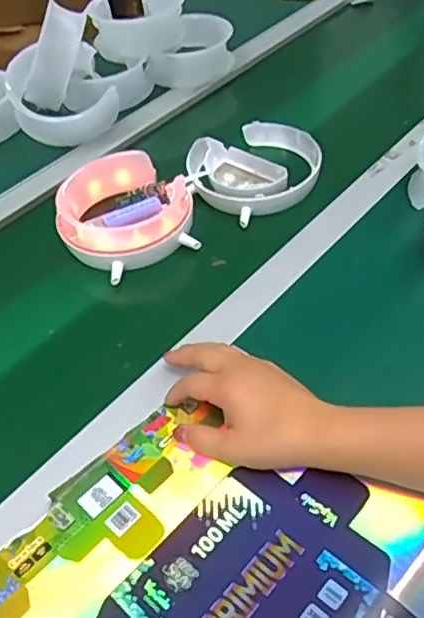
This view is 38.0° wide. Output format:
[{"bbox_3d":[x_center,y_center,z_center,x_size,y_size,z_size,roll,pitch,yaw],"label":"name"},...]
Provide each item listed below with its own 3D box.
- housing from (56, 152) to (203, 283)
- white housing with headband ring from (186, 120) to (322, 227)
[{"bbox_3d":[-0.098,-0.111,0.695,0.149,0.058,0.152,-23,48,-15],"label":"housing"},{"bbox_3d":[0.053,-0.171,0.750,0.157,0.040,0.157,-10,46,-2],"label":"white housing with headband ring"}]

